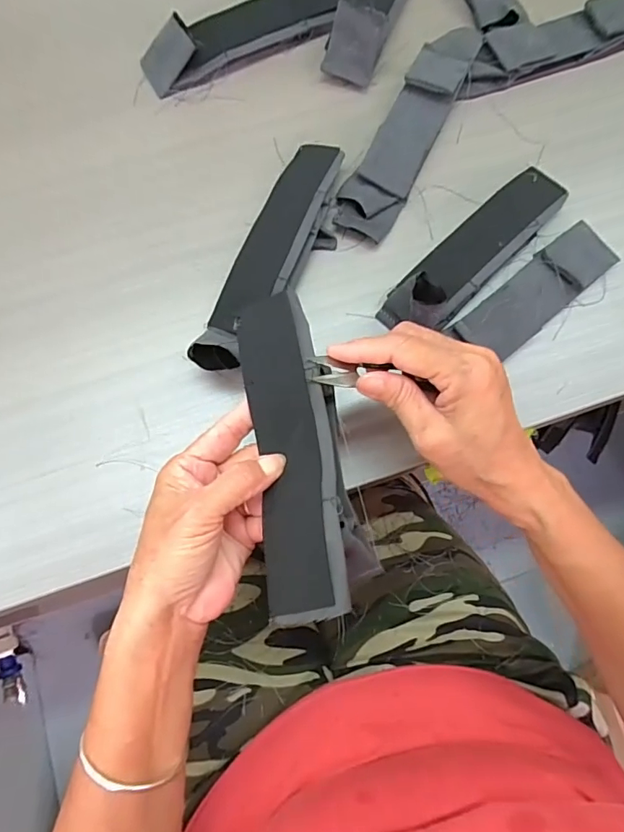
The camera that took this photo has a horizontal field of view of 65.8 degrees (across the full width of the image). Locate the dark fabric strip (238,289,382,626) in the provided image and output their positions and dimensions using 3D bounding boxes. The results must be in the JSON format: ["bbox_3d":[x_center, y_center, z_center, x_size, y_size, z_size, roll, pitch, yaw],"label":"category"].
[{"bbox_3d":[-0.009,0.017,0.276,0.054,0.029,0.182,-10,70,-3],"label":"dark fabric strip"}]

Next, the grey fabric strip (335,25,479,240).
[{"bbox_3d":[0.087,-0.250,0.419,0.049,0.025,0.224,27,77,6],"label":"grey fabric strip"}]

